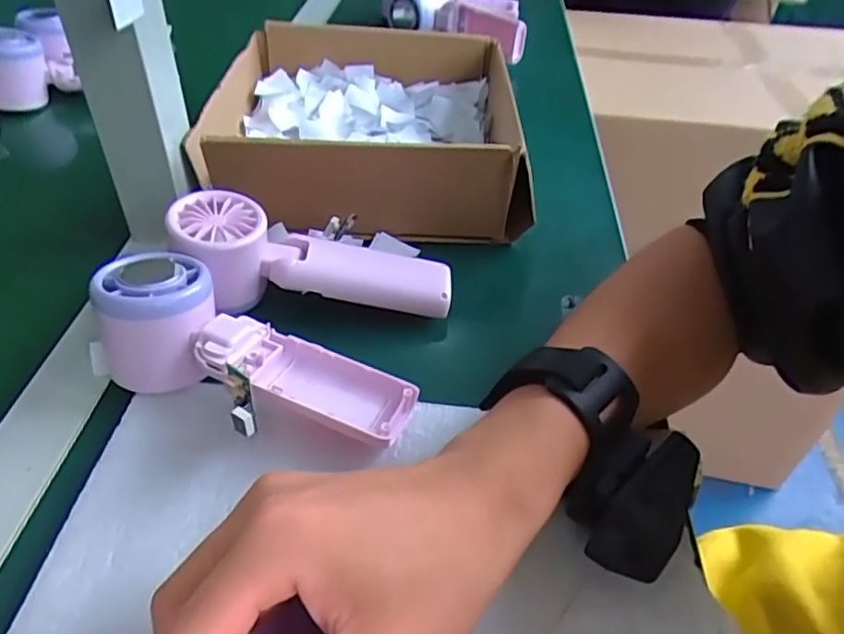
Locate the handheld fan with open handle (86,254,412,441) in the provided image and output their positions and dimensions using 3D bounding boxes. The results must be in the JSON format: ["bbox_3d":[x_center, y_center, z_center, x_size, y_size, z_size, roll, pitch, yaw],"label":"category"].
[{"bbox_3d":[-0.087,0.026,0.313,0.164,0.051,0.074,22,46,-1],"label":"handheld fan with open handle"}]

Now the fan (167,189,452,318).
[{"bbox_3d":[-0.065,-0.027,0.372,0.160,0.046,0.050,12,43,-11],"label":"fan"}]

